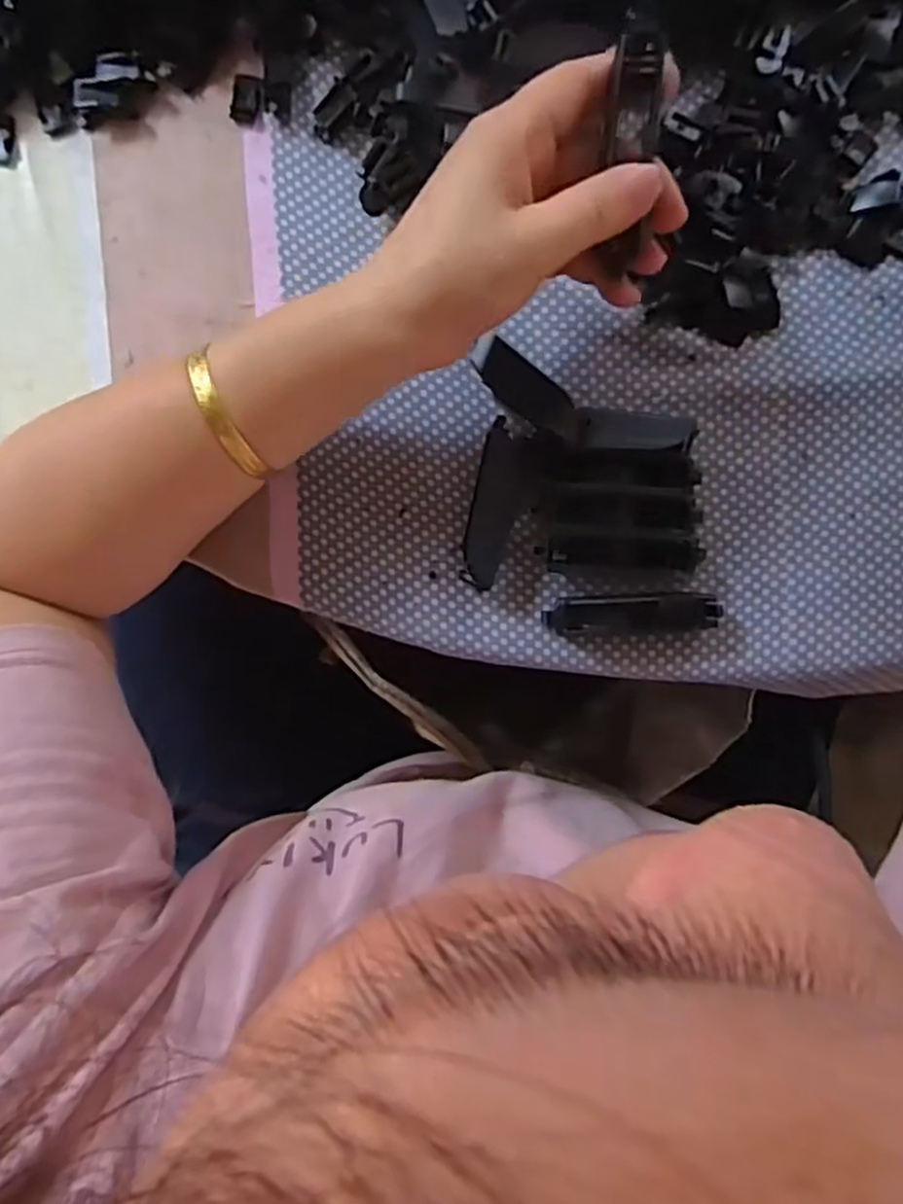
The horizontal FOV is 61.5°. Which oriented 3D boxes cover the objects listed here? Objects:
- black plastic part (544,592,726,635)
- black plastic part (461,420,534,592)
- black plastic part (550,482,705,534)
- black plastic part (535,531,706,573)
[{"bbox_3d":[0.081,0.005,0.338,0.077,0.015,0.016,-3,91,1],"label":"black plastic part"},{"bbox_3d":[0.021,-0.042,0.339,0.023,0.011,0.072,12,91,0],"label":"black plastic part"},{"bbox_3d":[0.079,-0.042,0.338,0.066,0.009,0.020,5,91,1],"label":"black plastic part"},{"bbox_3d":[0.077,-0.023,0.341,0.071,0.016,0.018,1,91,1],"label":"black plastic part"}]

